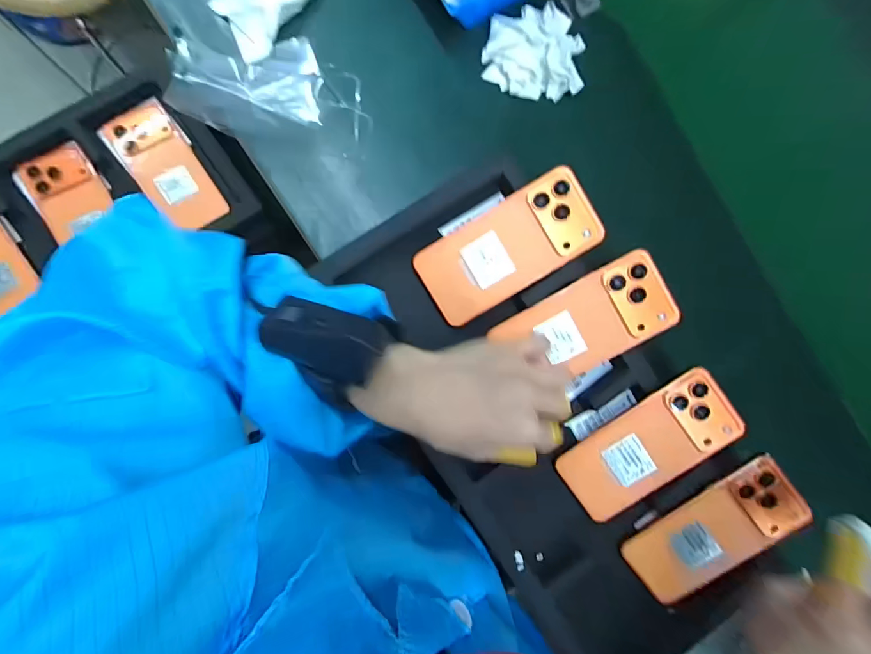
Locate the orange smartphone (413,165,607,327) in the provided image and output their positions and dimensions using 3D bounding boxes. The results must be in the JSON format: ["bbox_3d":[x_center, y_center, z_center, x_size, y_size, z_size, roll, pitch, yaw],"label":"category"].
[{"bbox_3d":[0.066,-0.071,0.361,0.160,0.011,0.077,-31,93,6],"label":"orange smartphone"}]

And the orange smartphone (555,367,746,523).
[{"bbox_3d":[0.202,0.114,0.378,0.162,0.016,0.076,-38,86,9],"label":"orange smartphone"}]

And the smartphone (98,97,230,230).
[{"bbox_3d":[-0.340,-0.203,0.506,0.080,0.017,0.174,-38,94,-9],"label":"smartphone"}]

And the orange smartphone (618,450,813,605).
[{"bbox_3d":[0.262,0.193,0.374,0.161,0.009,0.071,-38,80,9],"label":"orange smartphone"}]

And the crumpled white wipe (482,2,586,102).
[{"bbox_3d":[0.097,-0.275,0.396,0.095,0.026,0.083,-2,88,-10],"label":"crumpled white wipe"}]

